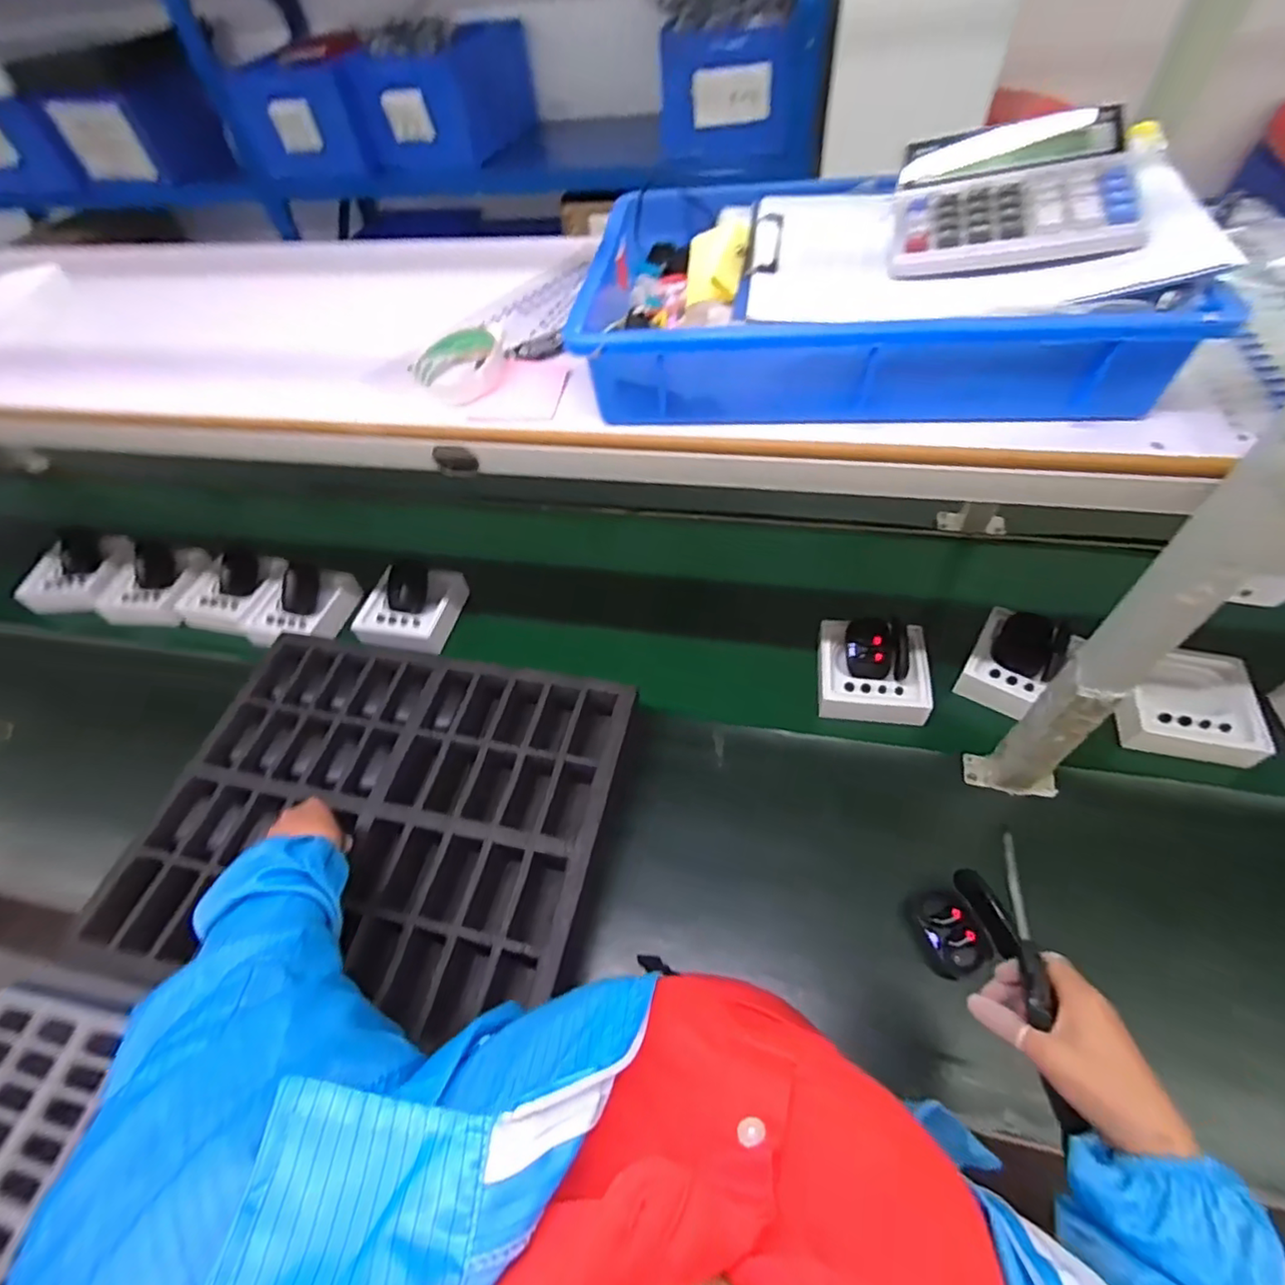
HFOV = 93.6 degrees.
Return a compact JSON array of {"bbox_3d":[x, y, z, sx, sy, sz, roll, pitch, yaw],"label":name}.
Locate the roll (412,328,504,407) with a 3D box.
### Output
[{"bbox_3d":[-0.167,-0.255,0.552,0.079,0.033,0.094,-19,55,-10],"label":"roll"}]

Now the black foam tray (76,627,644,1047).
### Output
[{"bbox_3d":[-0.306,0.193,0.730,0.533,0.058,0.411,9,55,9],"label":"black foam tray"}]

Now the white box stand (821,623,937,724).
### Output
[{"bbox_3d":[0.312,0.038,0.819,0.140,0.044,0.141,6,55,8],"label":"white box stand"}]

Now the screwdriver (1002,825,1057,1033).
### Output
[{"bbox_3d":[0.289,0.207,0.455,0.018,0.016,0.142,9,48,9],"label":"screwdriver"}]

